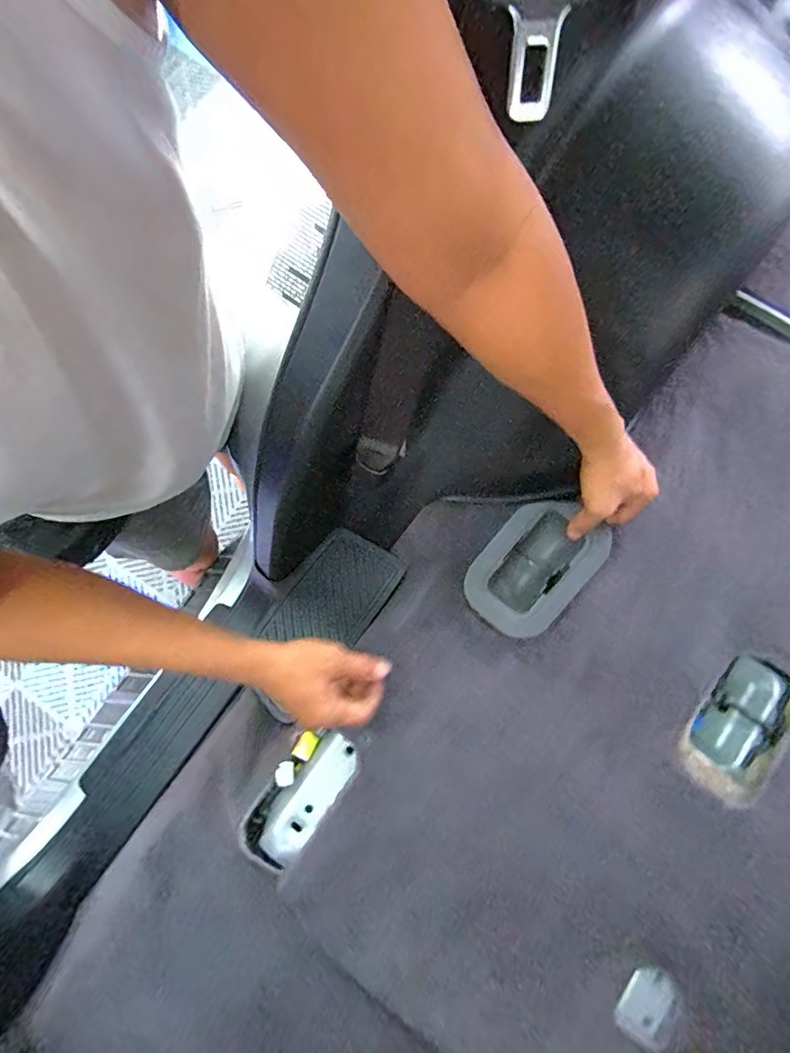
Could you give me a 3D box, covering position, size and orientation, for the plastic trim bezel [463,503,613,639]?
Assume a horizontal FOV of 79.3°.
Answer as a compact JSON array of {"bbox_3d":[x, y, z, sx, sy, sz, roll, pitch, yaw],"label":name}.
[{"bbox_3d":[0.152,0.045,0.529,0.107,0.016,0.152,37,88,18],"label":"plastic trim bezel"}]

